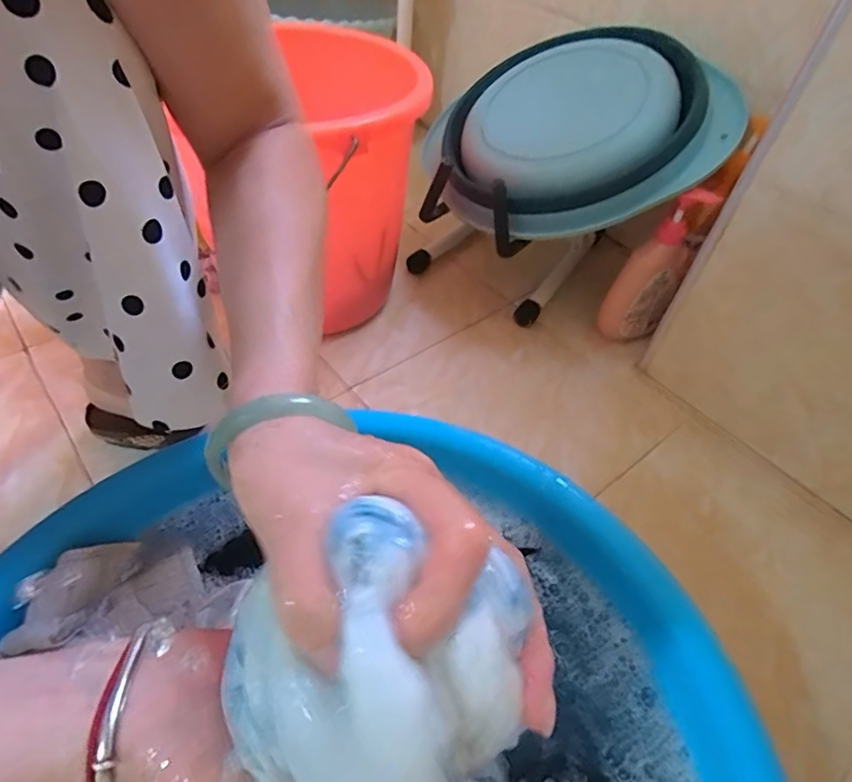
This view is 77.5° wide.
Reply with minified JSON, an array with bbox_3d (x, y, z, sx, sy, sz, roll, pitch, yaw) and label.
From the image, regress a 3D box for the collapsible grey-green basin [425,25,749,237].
[{"bbox_3d":[0.189,-0.360,0.714,0.364,0.070,0.351,-20,65,8],"label":"collapsible grey-green basin"}]

